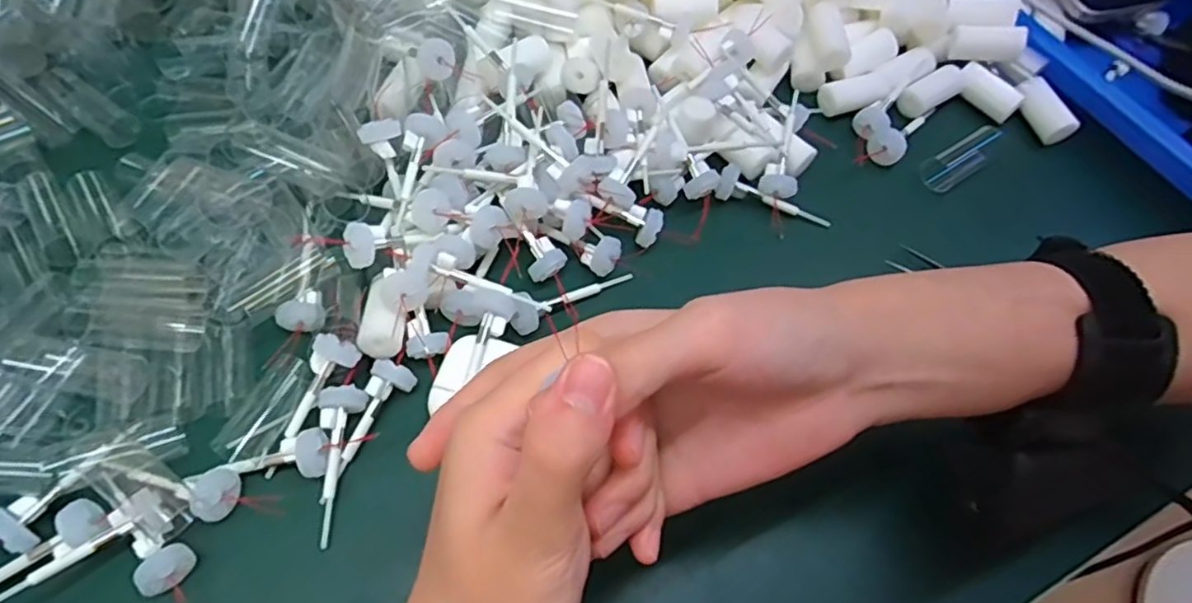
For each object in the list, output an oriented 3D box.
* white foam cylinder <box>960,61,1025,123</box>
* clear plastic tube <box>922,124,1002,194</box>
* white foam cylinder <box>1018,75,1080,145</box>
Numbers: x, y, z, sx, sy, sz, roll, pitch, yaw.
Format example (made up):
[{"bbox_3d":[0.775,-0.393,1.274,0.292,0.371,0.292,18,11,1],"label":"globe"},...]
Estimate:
[{"bbox_3d":[0.246,-0.132,0.410,0.041,0.017,0.013,42,67,2],"label":"white foam cylinder"},{"bbox_3d":[0.219,-0.087,0.393,0.054,0.017,0.020,-34,69,-19],"label":"clear plastic tube"},{"bbox_3d":[0.279,-0.120,0.407,0.021,0.015,0.044,-19,78,-13],"label":"white foam cylinder"}]

